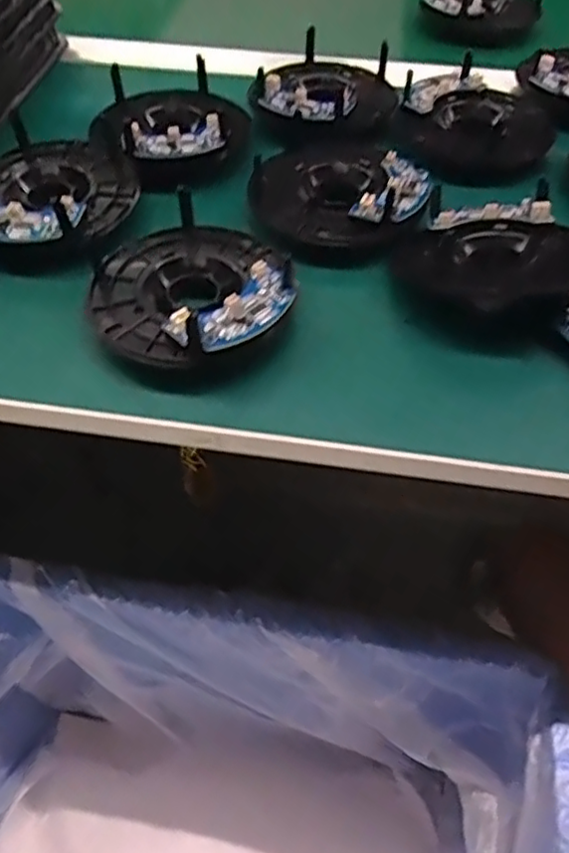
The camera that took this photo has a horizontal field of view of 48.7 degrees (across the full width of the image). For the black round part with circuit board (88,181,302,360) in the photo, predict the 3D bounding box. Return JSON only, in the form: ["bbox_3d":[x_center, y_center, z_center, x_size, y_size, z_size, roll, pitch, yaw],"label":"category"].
[{"bbox_3d":[-0.046,-0.071,0.310,0.096,0.028,0.098,-6,53,-5],"label":"black round part with circuit board"}]

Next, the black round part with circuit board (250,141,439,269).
[{"bbox_3d":[0.031,-0.137,0.361,0.102,0.023,0.105,1,53,-1],"label":"black round part with circuit board"}]

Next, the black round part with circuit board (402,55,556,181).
[{"bbox_3d":[0.128,-0.200,0.409,0.096,0.021,0.103,1,53,-1],"label":"black round part with circuit board"}]

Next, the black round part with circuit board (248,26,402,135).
[{"bbox_3d":[0.029,-0.235,0.431,0.092,0.029,0.108,15,54,10],"label":"black round part with circuit board"}]

